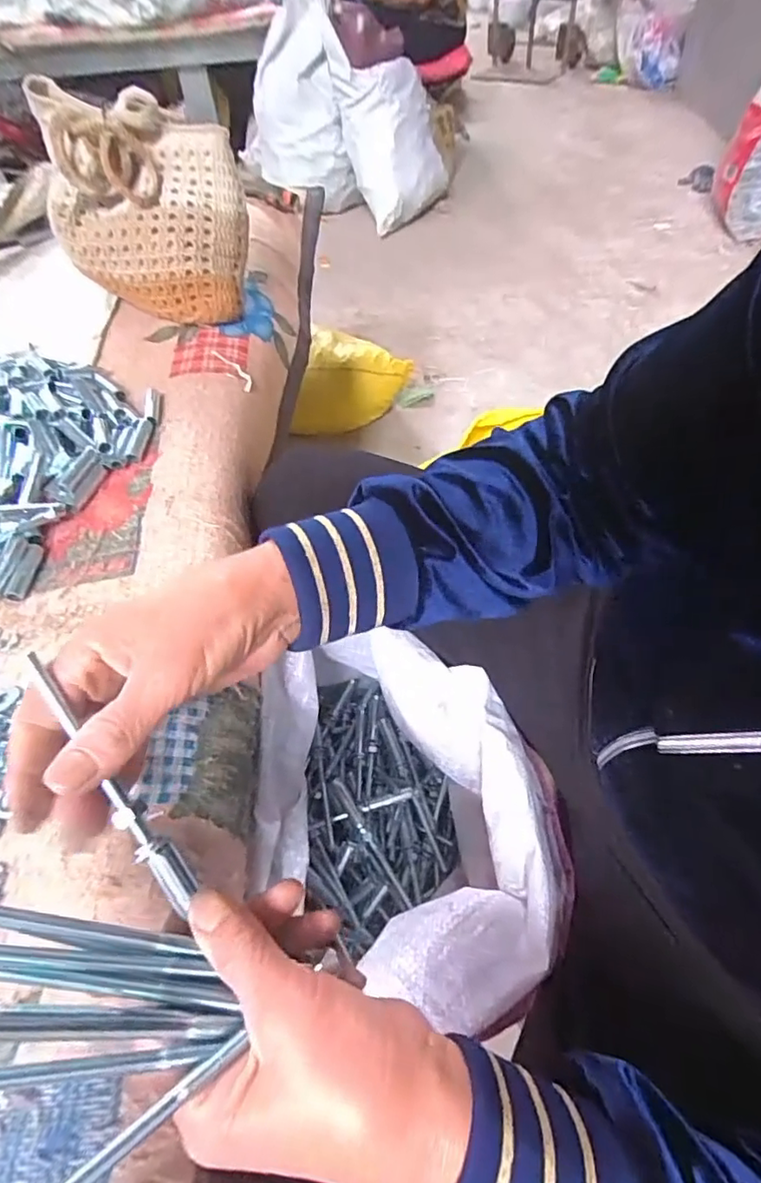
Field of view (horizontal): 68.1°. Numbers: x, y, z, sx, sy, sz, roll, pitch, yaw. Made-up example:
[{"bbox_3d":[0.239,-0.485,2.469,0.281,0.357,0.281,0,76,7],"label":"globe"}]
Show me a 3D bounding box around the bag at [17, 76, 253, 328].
[{"bbox_3d":[-0.228,-0.364,0.545,0.174,0.168,0.091,11,55,12],"label":"bag"}]

